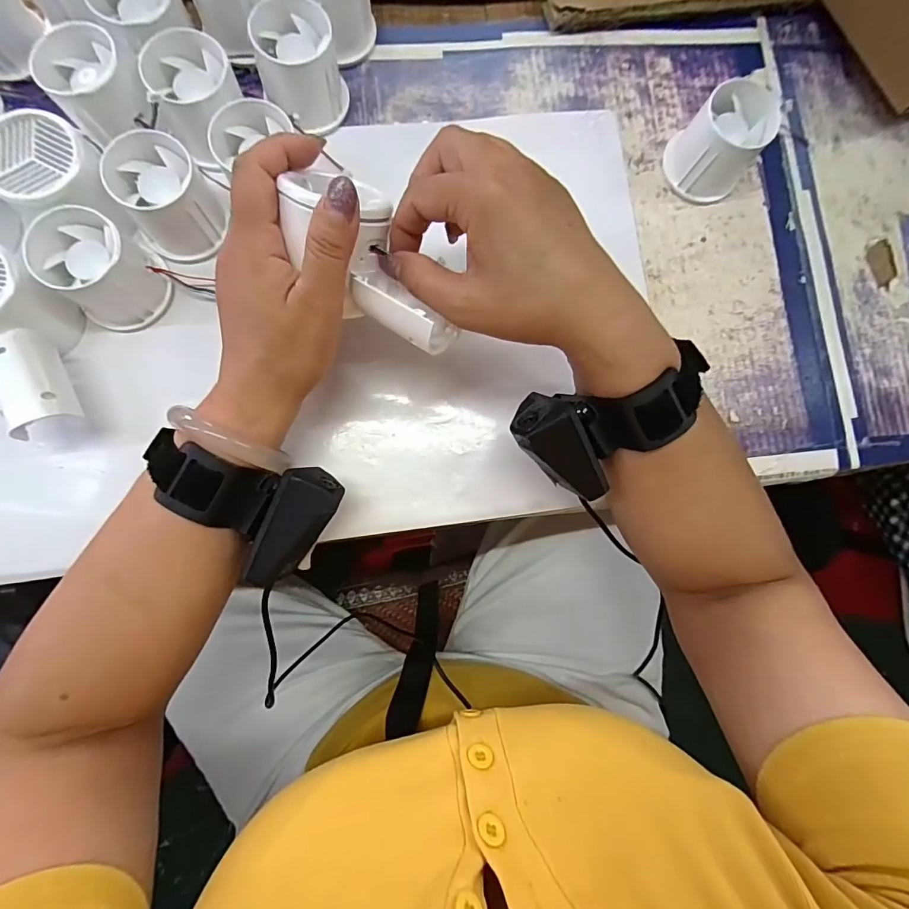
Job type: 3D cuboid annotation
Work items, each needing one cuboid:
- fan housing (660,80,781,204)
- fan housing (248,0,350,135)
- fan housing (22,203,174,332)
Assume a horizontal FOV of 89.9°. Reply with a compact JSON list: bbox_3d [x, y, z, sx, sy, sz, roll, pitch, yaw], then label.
[{"bbox_3d":[0.186,-0.219,0.320,0.054,0.047,0.056,1,83,-5],"label":"fan housing"},{"bbox_3d":[-0.102,-0.258,0.305,0.051,0.047,0.059,-11,84,-6],"label":"fan housing"},{"bbox_3d":[-0.217,-0.113,0.280,0.055,0.050,0.057,1,83,-5],"label":"fan housing"}]

